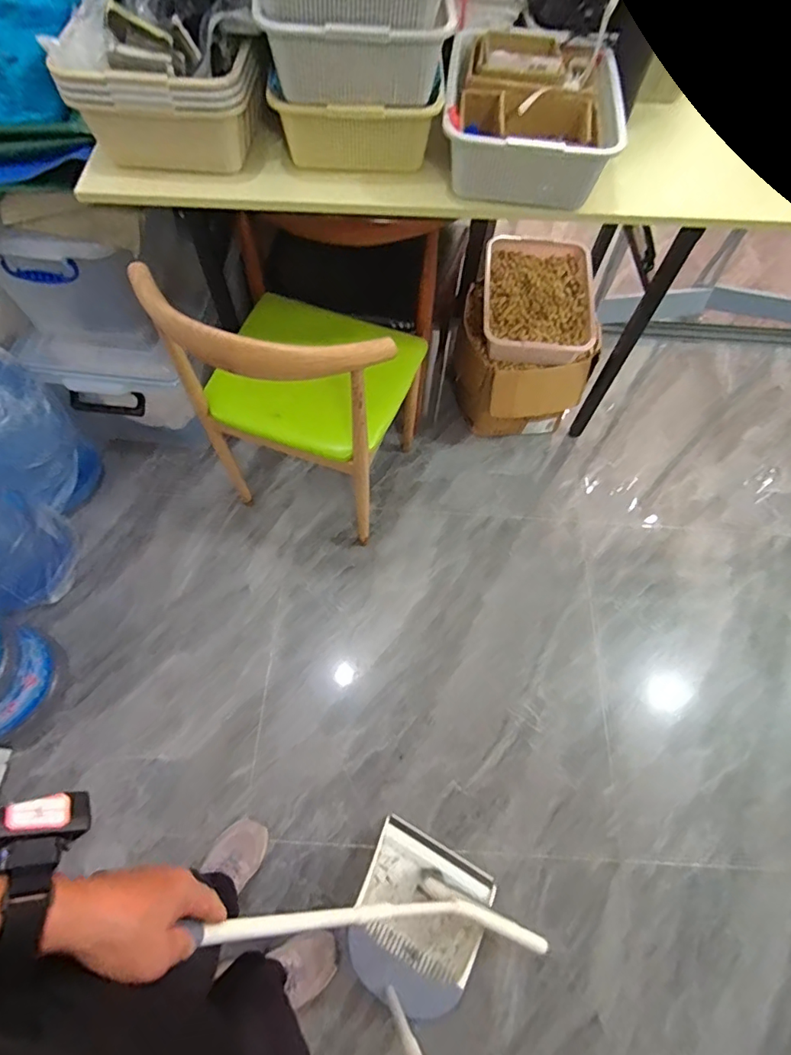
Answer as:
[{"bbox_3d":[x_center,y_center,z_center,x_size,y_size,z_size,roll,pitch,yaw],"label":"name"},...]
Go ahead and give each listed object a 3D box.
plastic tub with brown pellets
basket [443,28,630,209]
[{"bbox_3d":[0.366,-0.596,1.315,0.277,0.088,0.362,4,65,2],"label":"plastic tub with brown pellets"},{"bbox_3d":[0.215,-0.675,0.832,0.259,0.105,0.333,5,65,2],"label":"basket"}]

